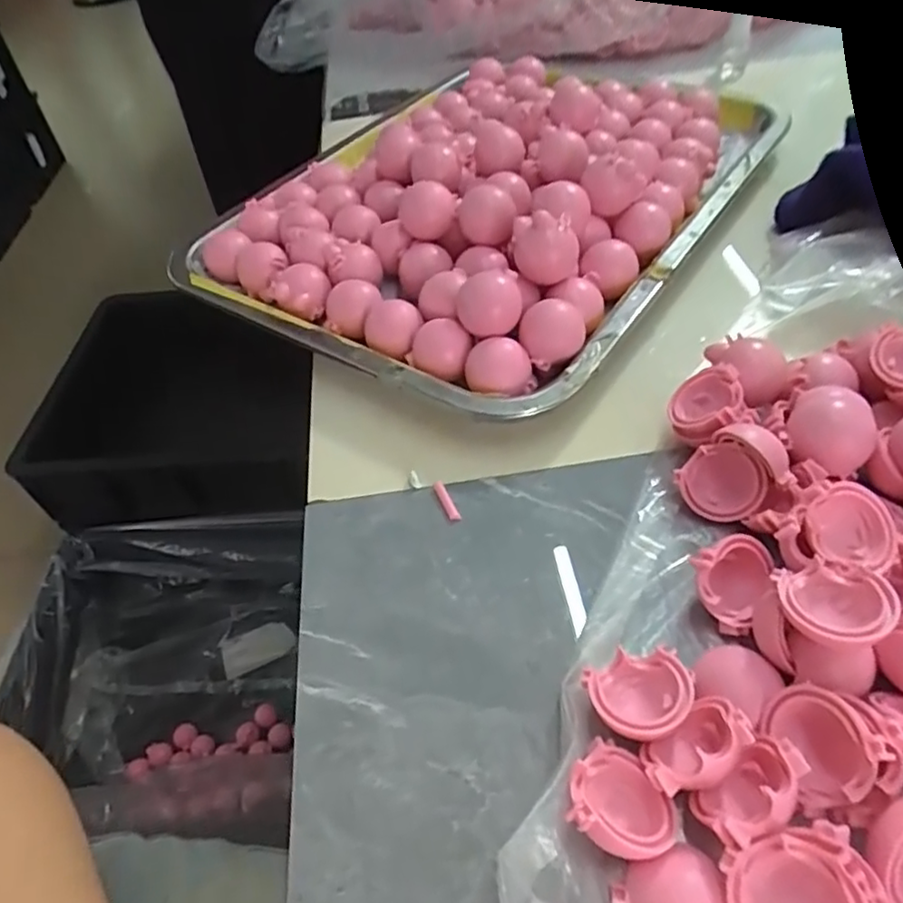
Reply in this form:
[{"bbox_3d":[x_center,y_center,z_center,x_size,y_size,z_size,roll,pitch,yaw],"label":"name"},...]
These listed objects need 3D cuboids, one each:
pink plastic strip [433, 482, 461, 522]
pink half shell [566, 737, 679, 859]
[{"bbox_3d":[-0.002,0.020,0.260,0.005,0.004,0.022,-20,50,-10],"label":"pink plastic strip"},{"bbox_3d":[0.047,0.093,0.171,0.028,0.015,0.027,-3,49,4],"label":"pink half shell"}]

